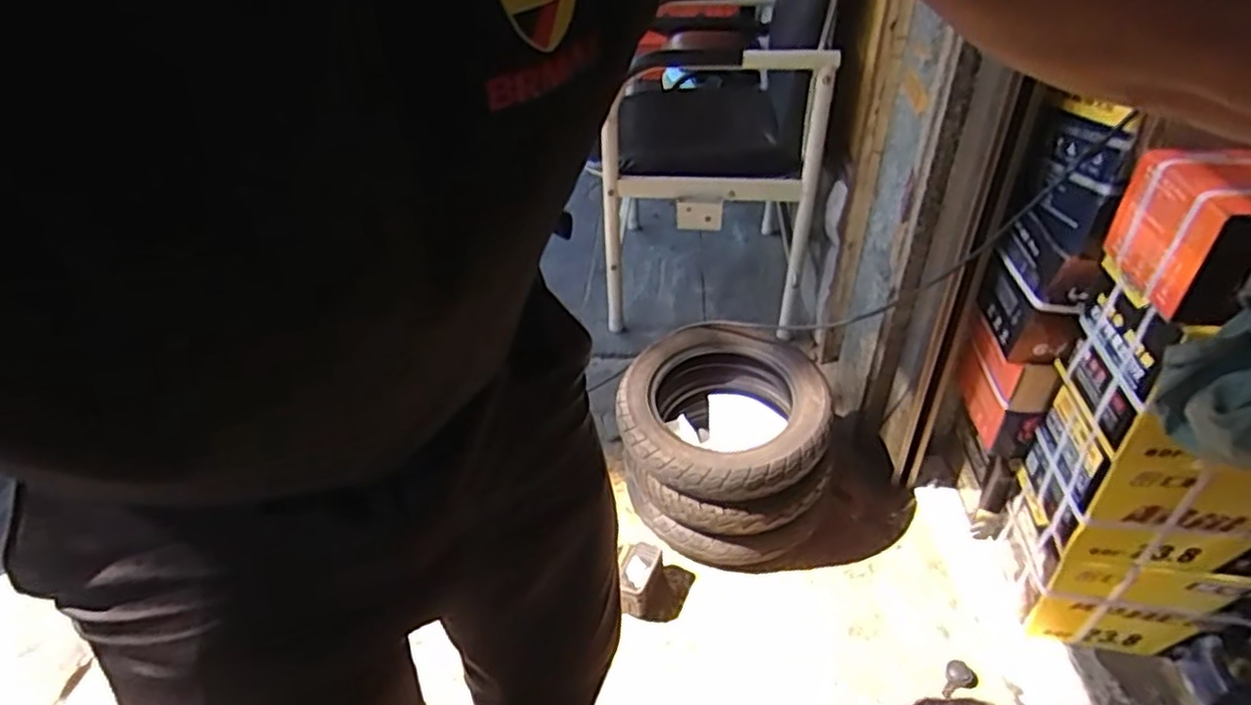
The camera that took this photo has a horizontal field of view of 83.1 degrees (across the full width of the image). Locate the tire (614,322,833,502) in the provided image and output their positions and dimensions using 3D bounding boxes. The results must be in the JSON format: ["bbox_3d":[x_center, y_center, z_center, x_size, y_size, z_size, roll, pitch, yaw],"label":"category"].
[{"bbox_3d":[0.169,0.092,1.263,0.364,0.091,0.360,-2,38,0],"label":"tire"}]

